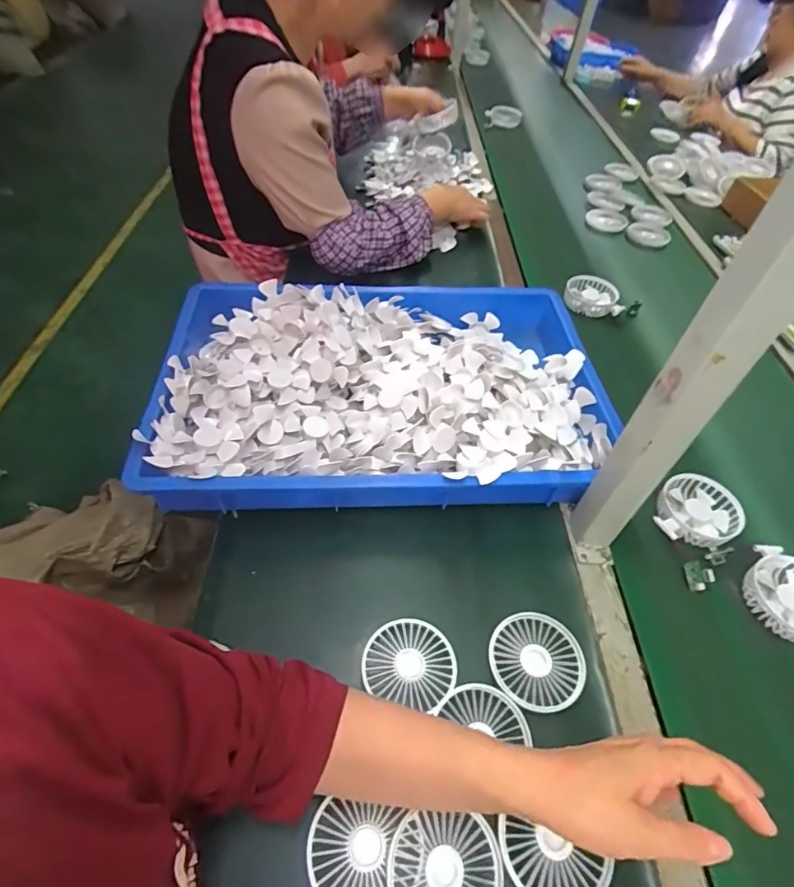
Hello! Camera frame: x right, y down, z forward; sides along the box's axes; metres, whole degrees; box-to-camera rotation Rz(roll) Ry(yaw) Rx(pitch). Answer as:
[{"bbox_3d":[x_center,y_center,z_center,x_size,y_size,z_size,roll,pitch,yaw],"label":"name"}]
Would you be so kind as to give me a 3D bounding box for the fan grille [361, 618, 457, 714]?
[{"bbox_3d":[0.012,0.205,0.464,0.084,0.012,0.077,14,50,6],"label":"fan grille"}]

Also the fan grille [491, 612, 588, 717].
[{"bbox_3d":[0.136,0.209,0.475,0.085,0.007,0.093,3,50,-4],"label":"fan grille"}]

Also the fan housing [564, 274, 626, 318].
[{"bbox_3d":[0.350,-0.268,0.881,0.092,0.029,0.095,10,50,2],"label":"fan housing"}]

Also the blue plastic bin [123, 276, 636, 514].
[{"bbox_3d":[-0.016,-0.085,0.651,0.570,0.092,0.376,1,50,-6],"label":"blue plastic bin"}]

